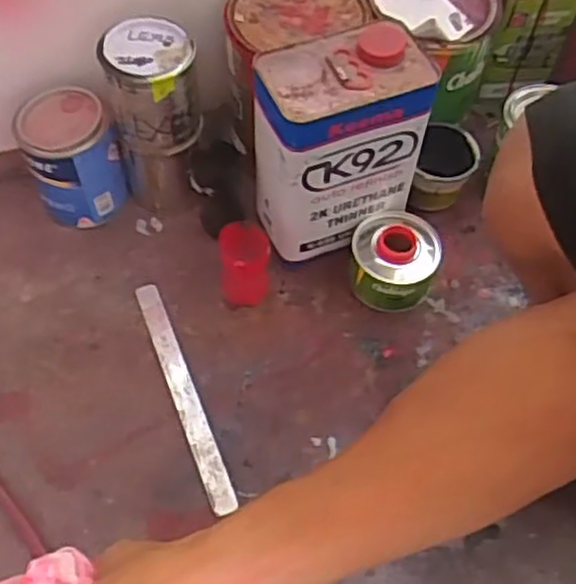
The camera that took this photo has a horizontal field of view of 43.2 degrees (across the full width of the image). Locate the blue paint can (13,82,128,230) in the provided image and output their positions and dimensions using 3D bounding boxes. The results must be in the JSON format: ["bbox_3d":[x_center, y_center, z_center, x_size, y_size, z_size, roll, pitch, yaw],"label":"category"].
[{"bbox_3d":[-0.261,-0.161,0.878,0.104,0.135,0.112,1,57,-1],"label":"blue paint can"}]

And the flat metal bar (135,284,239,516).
[{"bbox_3d":[-0.114,0.107,0.789,0.029,0.008,0.277,-22,62,-7],"label":"flat metal bar"}]

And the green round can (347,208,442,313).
[{"bbox_3d":[0.123,-0.036,0.841,0.097,0.079,0.101,1,57,-1],"label":"green round can"}]

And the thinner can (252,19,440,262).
[{"bbox_3d":[0.051,-0.160,0.791,0.165,0.222,0.112,-25,62,-16],"label":"thinner can"}]

